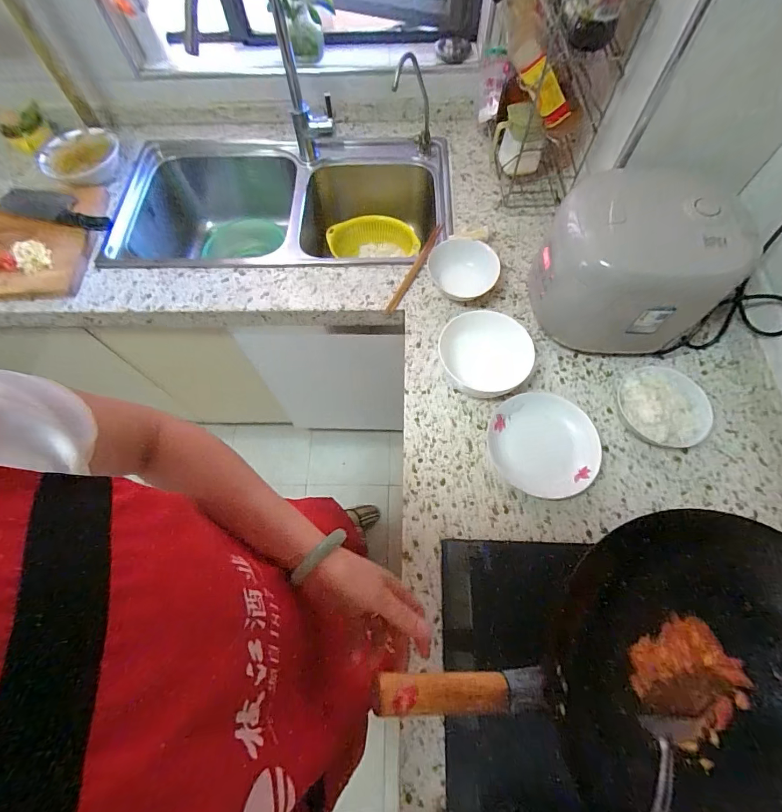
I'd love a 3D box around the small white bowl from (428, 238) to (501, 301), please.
[{"bbox_3d":[0.136,-0.257,0.746,0.114,0.063,0.136,-33,70,-11],"label":"small white bowl"}]

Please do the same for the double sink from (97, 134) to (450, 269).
[{"bbox_3d":[-0.242,-0.426,0.966,0.736,0.225,0.389,-1,67,2],"label":"double sink"}]

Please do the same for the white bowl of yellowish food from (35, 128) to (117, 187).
[{"bbox_3d":[-0.708,-0.572,0.895,0.148,0.052,0.169,34,73,15],"label":"white bowl of yellowish food"}]

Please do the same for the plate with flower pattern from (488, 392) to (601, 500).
[{"bbox_3d":[0.241,0.061,0.618,0.156,0.031,0.161,-3,67,2],"label":"plate with flower pattern"}]

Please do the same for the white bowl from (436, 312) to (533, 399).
[{"bbox_3d":[0.162,-0.093,0.665,0.130,0.069,0.133,-1,67,2],"label":"white bowl"}]

